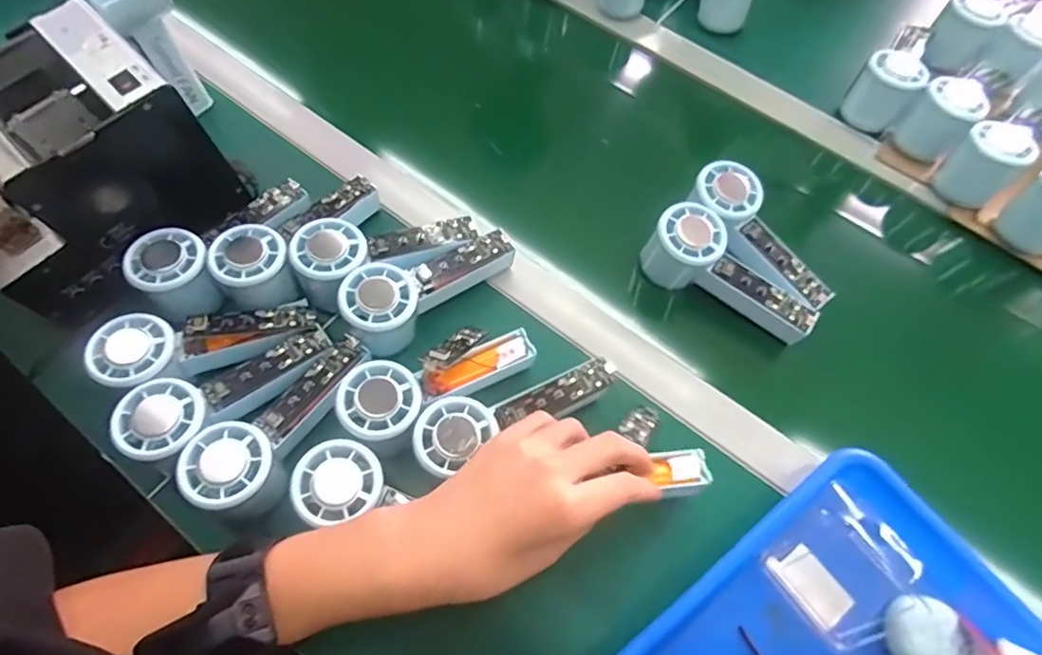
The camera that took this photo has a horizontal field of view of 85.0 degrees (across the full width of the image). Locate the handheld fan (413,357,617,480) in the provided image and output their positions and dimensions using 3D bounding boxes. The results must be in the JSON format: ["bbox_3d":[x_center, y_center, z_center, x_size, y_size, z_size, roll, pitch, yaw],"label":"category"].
[{"bbox_3d":[-0.003,0.060,0.416,0.155,0.033,0.046,-17,66,-25],"label":"handheld fan"}]

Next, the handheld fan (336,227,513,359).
[{"bbox_3d":[-0.076,-0.041,0.463,0.147,0.051,0.052,-40,72,-19],"label":"handheld fan"}]

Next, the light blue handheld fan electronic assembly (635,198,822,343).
[{"bbox_3d":[0.174,-0.038,0.480,0.145,0.065,0.049,39,68,14],"label":"light blue handheld fan electronic assembly"}]

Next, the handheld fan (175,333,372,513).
[{"bbox_3d":[-0.168,0.068,0.413,0.057,0.055,0.148,35,67,13],"label":"handheld fan"}]

